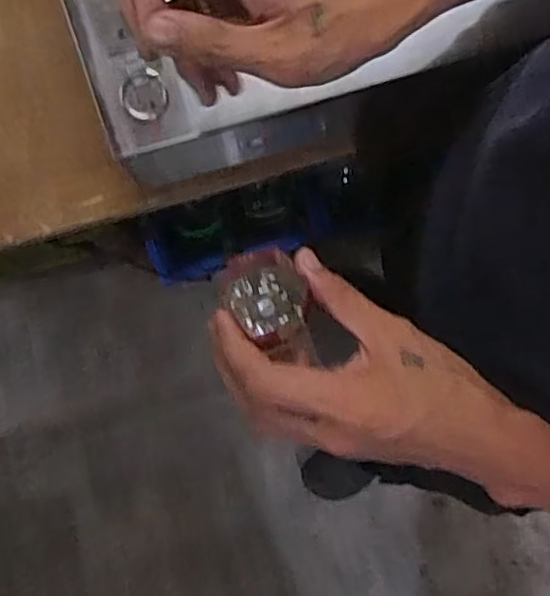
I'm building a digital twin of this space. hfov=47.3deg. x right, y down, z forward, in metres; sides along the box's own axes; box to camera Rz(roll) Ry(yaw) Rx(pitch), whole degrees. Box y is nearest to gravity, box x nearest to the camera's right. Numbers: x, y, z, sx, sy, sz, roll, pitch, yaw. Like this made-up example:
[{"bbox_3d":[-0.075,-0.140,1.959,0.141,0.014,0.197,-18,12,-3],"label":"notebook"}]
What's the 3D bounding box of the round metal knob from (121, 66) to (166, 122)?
[{"bbox_3d":[-0.099,-0.152,0.474,0.036,0.004,0.035,-1,115,-1],"label":"round metal knob"}]

